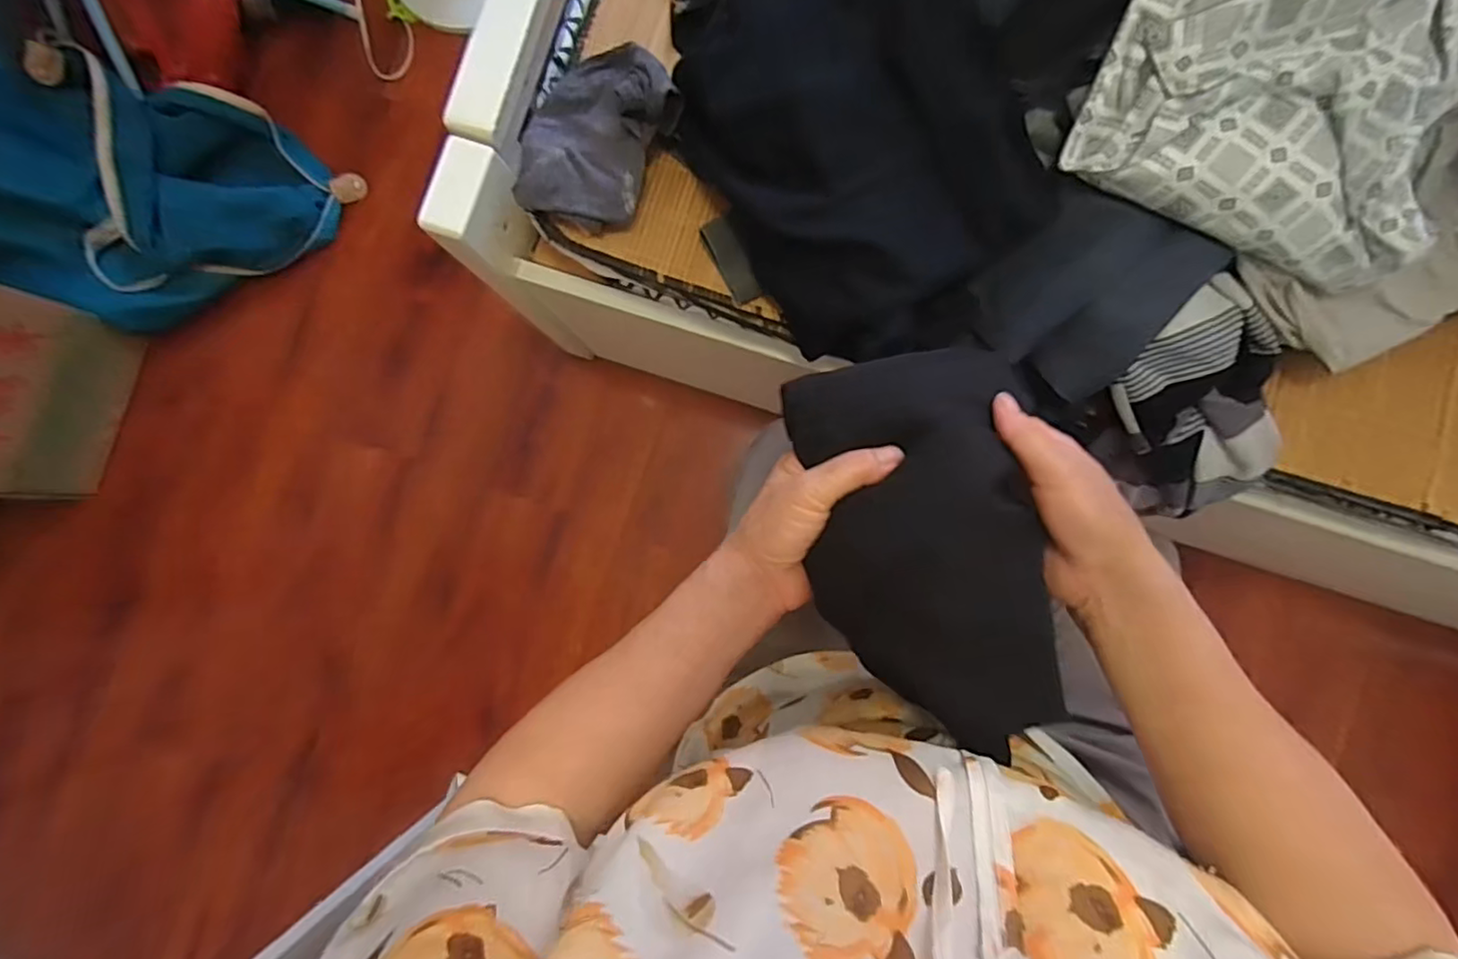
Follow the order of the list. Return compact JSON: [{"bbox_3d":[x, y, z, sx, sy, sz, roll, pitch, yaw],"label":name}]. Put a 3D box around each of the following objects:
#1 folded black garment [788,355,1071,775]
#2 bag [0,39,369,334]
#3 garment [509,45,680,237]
[{"bbox_3d":[0.111,0.040,0.362,0.124,0.044,0.220,-8,86,4],"label":"folded black garment"},{"bbox_3d":[-0.976,-0.482,0.938,0.545,0.342,0.364,-26,85,2],"label":"bag"},{"bbox_3d":[-0.136,-0.339,0.626,0.134,0.079,0.170,32,89,5],"label":"garment"}]

